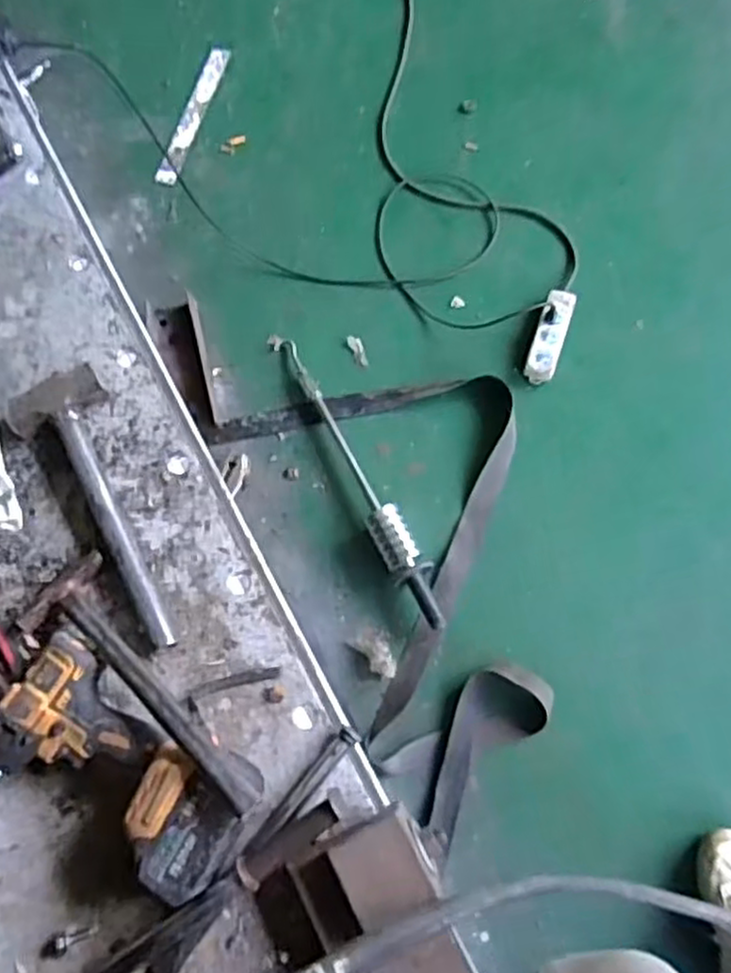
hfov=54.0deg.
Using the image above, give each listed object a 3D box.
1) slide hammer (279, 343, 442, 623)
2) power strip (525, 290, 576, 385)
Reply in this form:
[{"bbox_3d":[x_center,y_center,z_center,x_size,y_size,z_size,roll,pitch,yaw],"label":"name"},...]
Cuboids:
[{"bbox_3d":[-0.015,-0.034,1.259,0.073,0.048,0.620,-25,72,-2],"label":"slide hammer"},{"bbox_3d":[0.340,-0.275,1.322,0.056,0.042,0.189,18,75,11],"label":"power strip"}]

